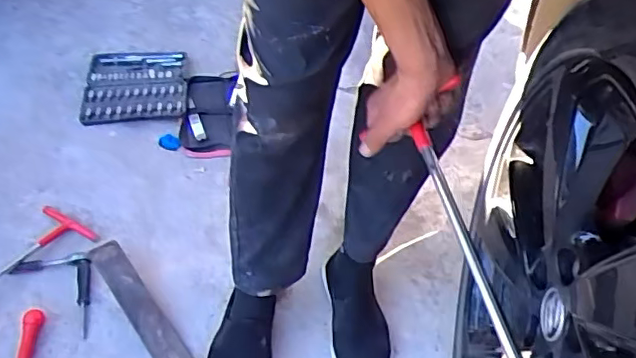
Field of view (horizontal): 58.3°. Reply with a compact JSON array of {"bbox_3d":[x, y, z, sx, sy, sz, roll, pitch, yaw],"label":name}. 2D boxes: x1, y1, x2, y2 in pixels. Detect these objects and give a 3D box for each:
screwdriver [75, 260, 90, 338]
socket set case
[{"bbox_3d":[-0.391,0.193,0.951,0.024,0.015,0.146,-9,49,-12],"label":"screwdriver"},{"bbox_3d":[-0.435,-0.228,1.360,0.233,0.026,0.267,-3,48,-7],"label":"socket set case"}]

